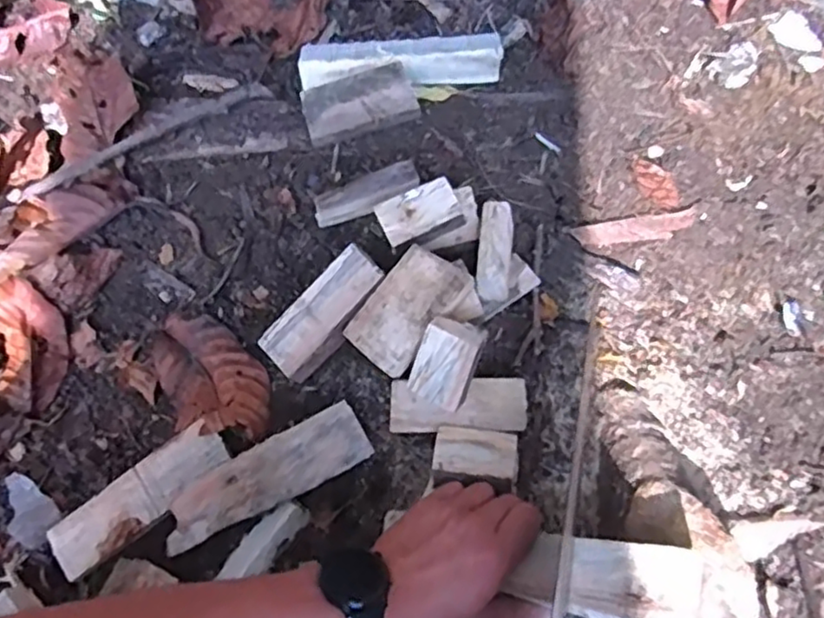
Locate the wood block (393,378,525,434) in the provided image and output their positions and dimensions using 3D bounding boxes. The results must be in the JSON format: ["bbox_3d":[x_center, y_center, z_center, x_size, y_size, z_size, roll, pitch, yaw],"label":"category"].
[{"bbox_3d":[0.037,0.078,0.541,0.106,0.022,0.040,0,71,1],"label":"wood block"}]

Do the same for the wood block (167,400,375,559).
[{"bbox_3d":[-0.116,0.132,0.528,0.167,0.022,0.050,-26,72,-8],"label":"wood block"}]

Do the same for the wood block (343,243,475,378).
[{"bbox_3d":[-0.003,0.001,0.544,0.058,0.024,0.098,38,89,19],"label":"wood block"}]

